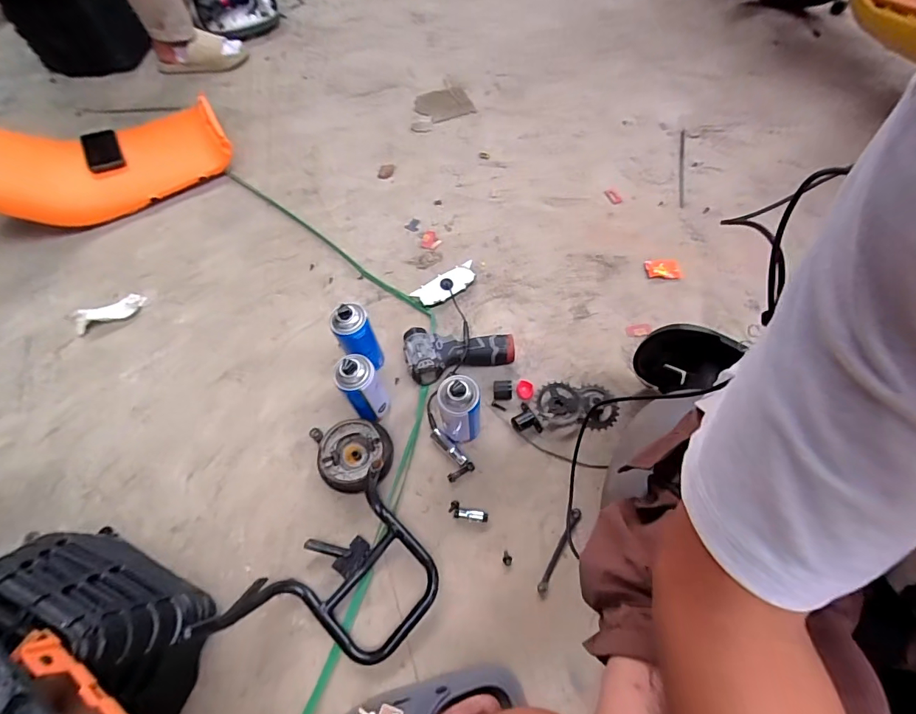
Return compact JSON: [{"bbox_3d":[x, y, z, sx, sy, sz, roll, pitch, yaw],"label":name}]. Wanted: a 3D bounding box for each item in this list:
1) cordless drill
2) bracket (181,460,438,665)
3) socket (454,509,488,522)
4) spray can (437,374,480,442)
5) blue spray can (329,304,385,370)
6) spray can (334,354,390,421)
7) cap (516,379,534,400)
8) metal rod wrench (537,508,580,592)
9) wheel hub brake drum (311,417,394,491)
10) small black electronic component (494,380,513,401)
[{"bbox_3d":[0.002,-0.006,0.834,0.204,0.057,0.102,-3,62,1],"label":"cordless drill"},{"bbox_3d":[-0.161,0.321,0.621,0.213,0.141,0.293,39,71,20],"label":"bracket"},{"bbox_3d":[0.021,0.259,0.716,0.054,0.017,0.017,3,63,4],"label":"socket"},{"bbox_3d":[0.003,0.087,0.713,0.062,0.175,0.056,1,62,4],"label":"spray can"},{"bbox_3d":[-0.174,-0.022,0.786,0.059,0.170,0.067,-21,63,-8],"label":"blue spray can"},{"bbox_3d":[-0.156,0.055,0.728,0.061,0.183,0.059,-1,62,2],"label":"spray can"},{"bbox_3d":[0.125,0.061,0.821,0.031,0.012,0.038,13,64,9],"label":"cap"},{"bbox_3d":[0.161,0.302,0.690,0.016,0.004,0.137,27,67,16],"label":"metal rod wrench"},{"bbox_3d":[-0.184,0.168,0.749,0.136,0.058,0.117,-8,62,-1],"label":"wheel hub brake drum"},{"bbox_3d":[0.082,0.062,0.809,0.033,0.027,0.031,2,63,4],"label":"small black electronic component"}]

